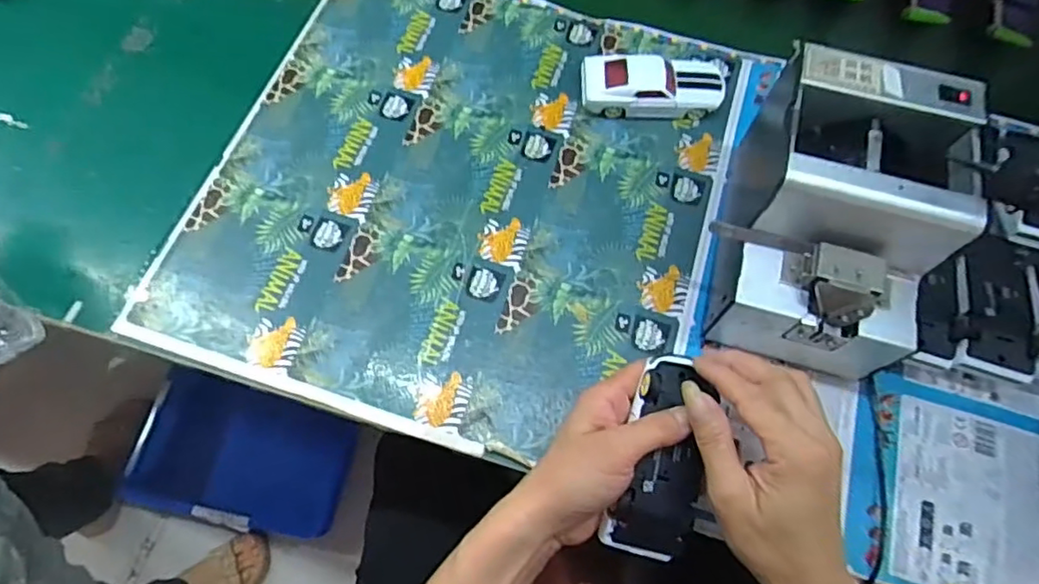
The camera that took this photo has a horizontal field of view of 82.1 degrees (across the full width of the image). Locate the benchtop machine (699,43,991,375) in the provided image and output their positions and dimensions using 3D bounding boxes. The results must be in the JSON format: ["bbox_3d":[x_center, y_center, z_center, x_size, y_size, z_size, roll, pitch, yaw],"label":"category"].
[{"bbox_3d":[0.227,-0.052,0.439,0.125,0.165,0.180,19,67,6],"label":"benchtop machine"}]

